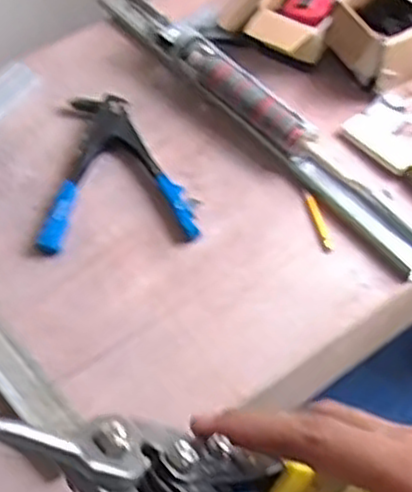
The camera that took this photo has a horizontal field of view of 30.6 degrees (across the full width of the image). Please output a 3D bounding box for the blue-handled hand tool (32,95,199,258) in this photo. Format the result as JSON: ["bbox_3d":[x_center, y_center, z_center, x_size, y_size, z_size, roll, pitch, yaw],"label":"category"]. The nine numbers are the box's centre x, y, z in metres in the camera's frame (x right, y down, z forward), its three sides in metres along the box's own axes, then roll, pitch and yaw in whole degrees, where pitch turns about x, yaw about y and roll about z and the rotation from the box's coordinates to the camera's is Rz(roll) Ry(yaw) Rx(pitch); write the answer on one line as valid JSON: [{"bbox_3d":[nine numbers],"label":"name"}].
[{"bbox_3d":[-0.109,-0.098,0.983,0.190,0.022,0.234,0,58,-1],"label":"blue-handled hand tool"}]

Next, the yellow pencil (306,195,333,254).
[{"bbox_3d":[0.142,-0.030,0.952,0.013,0.007,0.087,-11,58,-8],"label":"yellow pencil"}]

